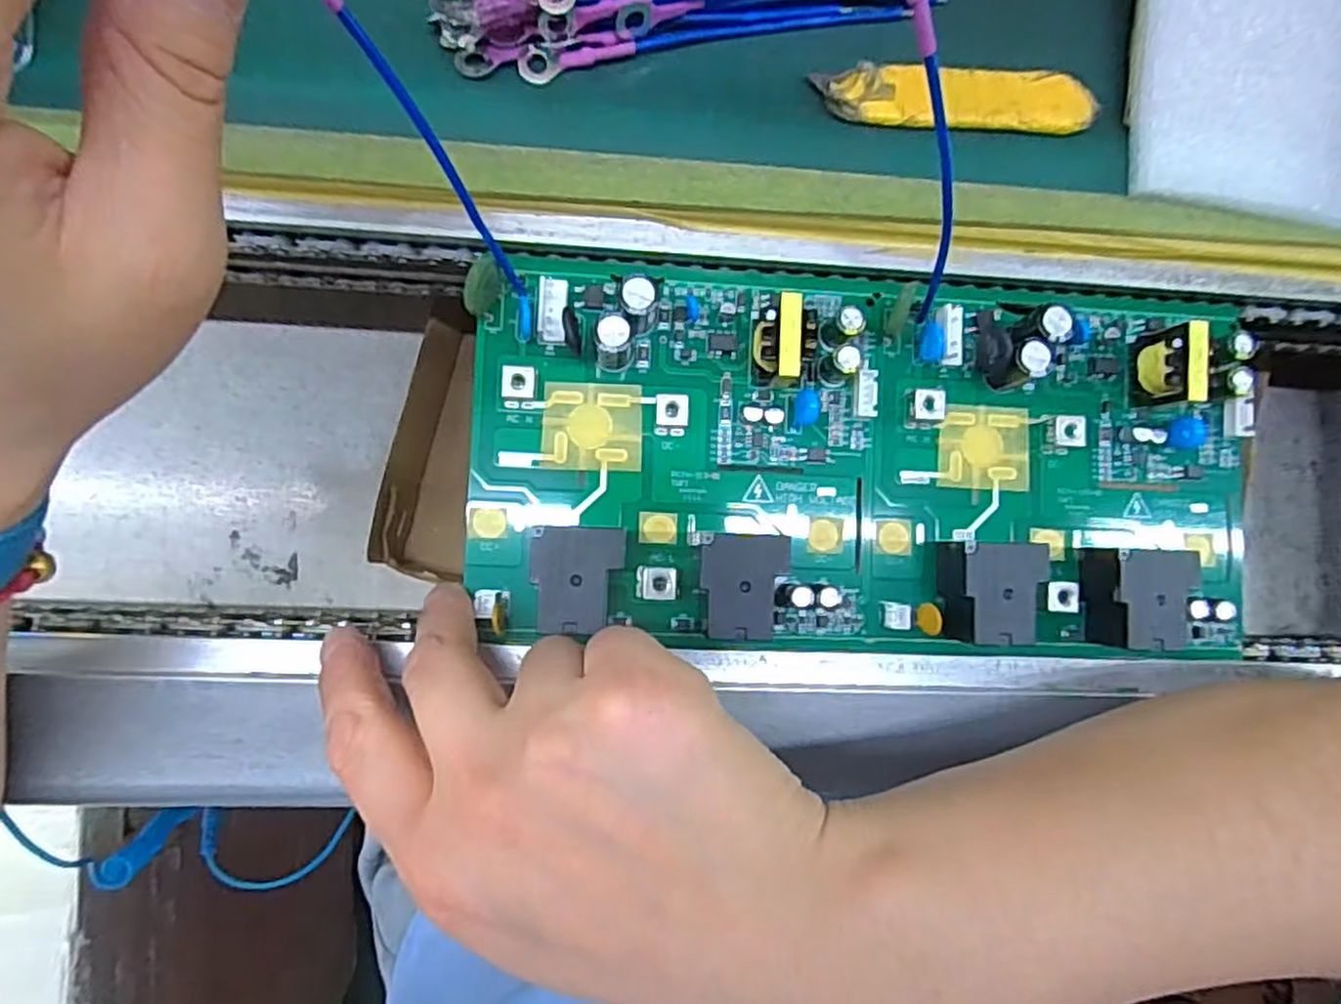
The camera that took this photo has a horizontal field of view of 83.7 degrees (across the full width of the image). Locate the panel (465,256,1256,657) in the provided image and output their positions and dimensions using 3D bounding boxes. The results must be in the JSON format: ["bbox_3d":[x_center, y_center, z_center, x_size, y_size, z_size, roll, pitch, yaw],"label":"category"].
[{"bbox_3d":[0.066,-0.015,0.237,0.252,0.024,0.116,3,87,-4],"label":"panel"}]

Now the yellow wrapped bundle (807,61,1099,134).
[{"bbox_3d":[0.093,-0.131,0.242,0.090,0.006,0.021,-1,87,-5],"label":"yellow wrapped bundle"}]

